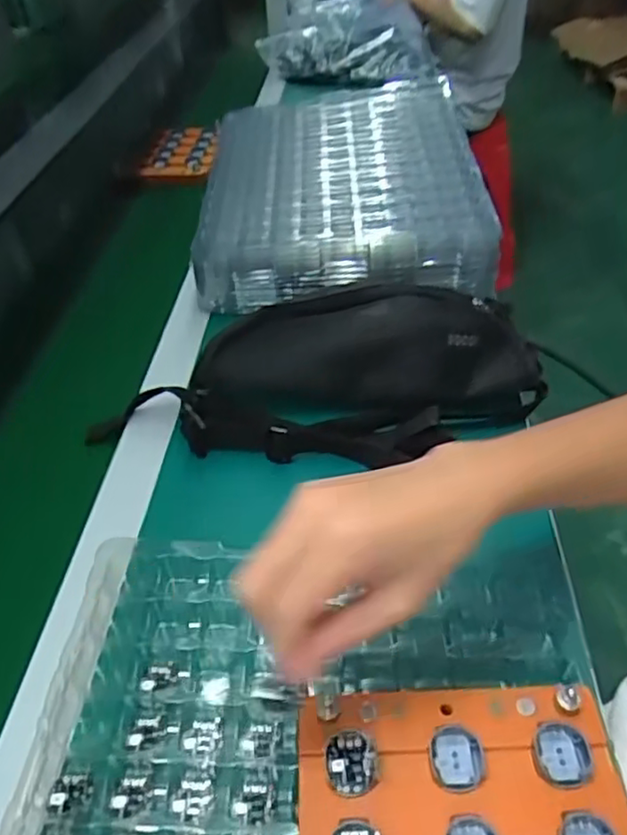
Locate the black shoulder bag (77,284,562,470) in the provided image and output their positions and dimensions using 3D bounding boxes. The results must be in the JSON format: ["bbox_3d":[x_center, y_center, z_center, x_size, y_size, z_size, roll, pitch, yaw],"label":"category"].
[{"bbox_3d":[0.000,-0.033,0.536,0.365,0.078,0.134,-6,45,-4],"label":"black shoulder bag"}]

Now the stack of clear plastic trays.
[{"bbox_3d":[0.035,-0.277,0.786,0.299,0.090,0.430,0,45,2],"label":"stack of clear plastic trays"}]

